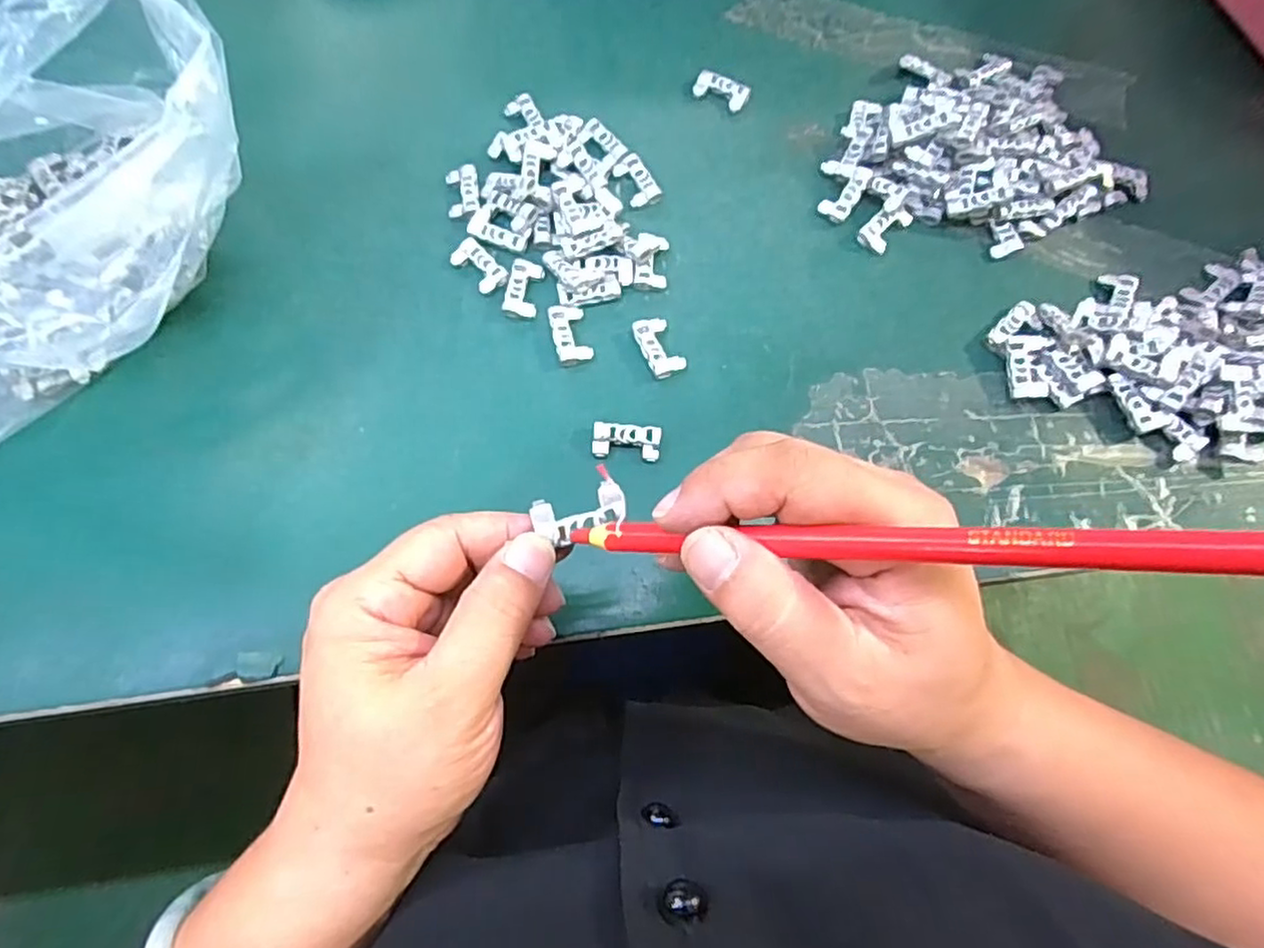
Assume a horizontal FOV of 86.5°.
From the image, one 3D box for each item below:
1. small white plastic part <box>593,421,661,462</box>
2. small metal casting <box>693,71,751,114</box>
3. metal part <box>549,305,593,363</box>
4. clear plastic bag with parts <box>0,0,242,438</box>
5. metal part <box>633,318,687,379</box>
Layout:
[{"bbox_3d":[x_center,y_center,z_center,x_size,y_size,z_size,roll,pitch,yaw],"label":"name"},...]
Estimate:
[{"bbox_3d":[-0.002,-0.015,0.302,0.030,0.006,0.015,4,69,1],"label":"small white plastic part"},{"bbox_3d":[0.050,-0.215,0.378,0.030,0.009,0.016,22,71,7],"label":"small metal casting"},{"bbox_3d":[-0.029,-0.067,0.323,0.016,0.005,0.030,-13,70,-5],"label":"metal part"},{"bbox_3d":[-0.247,-0.122,0.277,0.182,0.127,0.139,-25,72,-10],"label":"clear plastic bag with parts"},{"bbox_3d":[0.013,-0.061,0.320,0.017,0.005,0.030,-22,71,-9],"label":"metal part"}]

